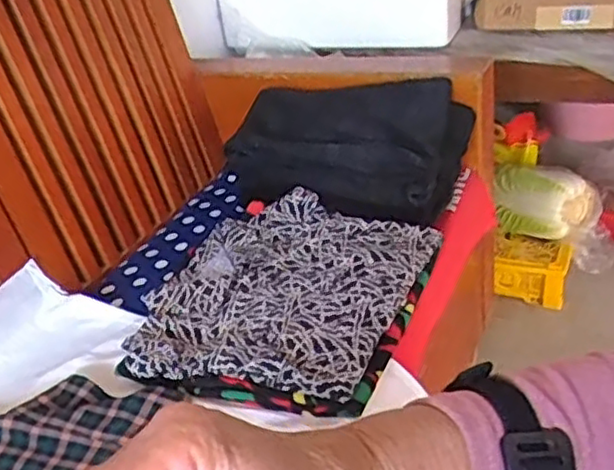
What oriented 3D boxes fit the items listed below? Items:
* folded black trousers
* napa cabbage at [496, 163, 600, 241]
[{"bbox_3d":[0.072,-0.149,1.079,0.335,0.126,0.219,9,31,24],"label":"folded black trousers"},{"bbox_3d":[0.509,-0.069,1.450,0.211,0.118,0.125,7,30,20],"label":"napa cabbage"}]

